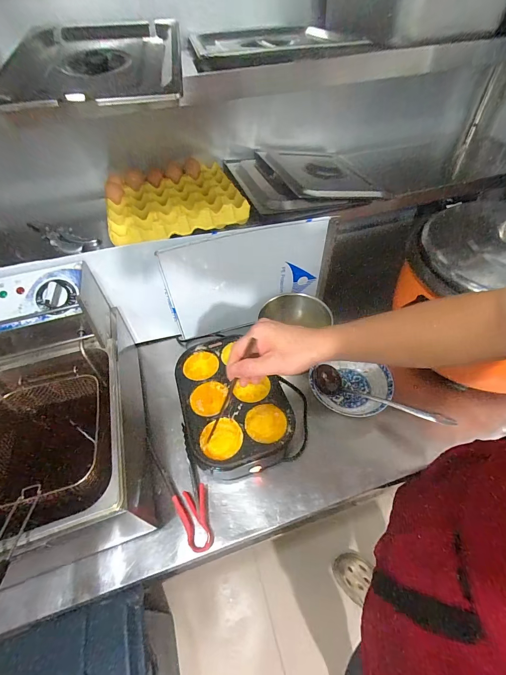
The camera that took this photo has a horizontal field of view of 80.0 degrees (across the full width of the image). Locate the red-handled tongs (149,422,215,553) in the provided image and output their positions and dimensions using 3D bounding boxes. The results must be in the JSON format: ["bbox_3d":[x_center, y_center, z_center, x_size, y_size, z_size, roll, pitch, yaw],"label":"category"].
[{"bbox_3d":[-0.132,0.278,0.573,0.076,0.026,0.224,-24,51,-16],"label":"red-handled tongs"}]

